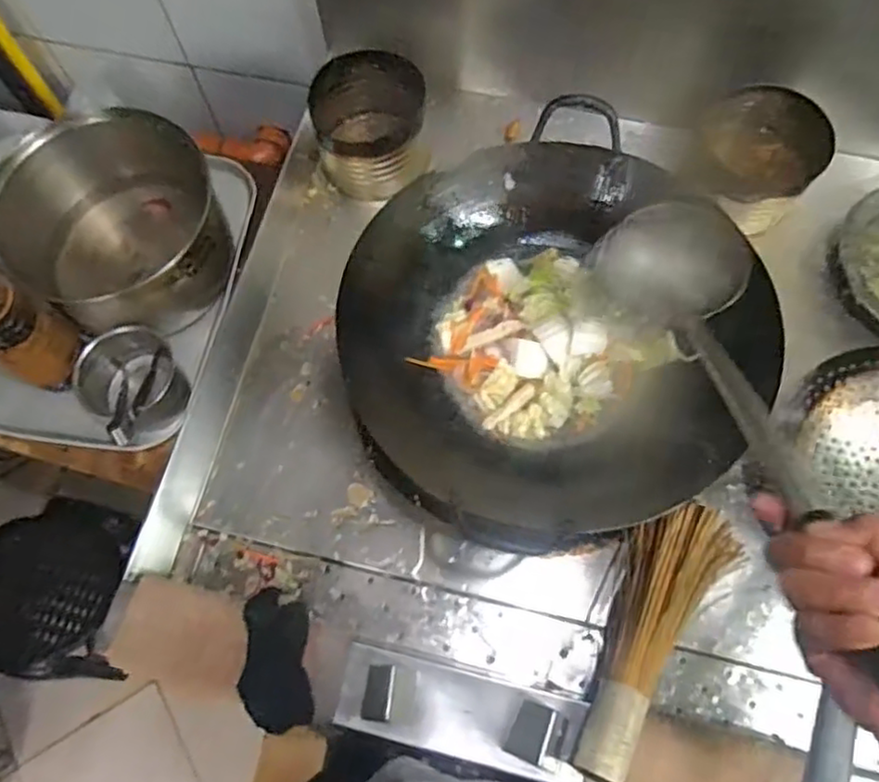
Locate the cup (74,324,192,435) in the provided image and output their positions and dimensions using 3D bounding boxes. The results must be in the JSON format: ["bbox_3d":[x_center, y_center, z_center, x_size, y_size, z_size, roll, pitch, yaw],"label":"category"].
[{"bbox_3d":[-0.385,-0.017,0.844,0.122,0.098,0.112,-1,69,1],"label":"cup"}]

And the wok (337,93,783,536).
[{"bbox_3d":[0.112,-0.065,0.717,0.412,0.123,0.427,-1,69,1],"label":"wok"}]

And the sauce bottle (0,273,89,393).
[{"bbox_3d":[-0.501,-0.087,0.760,0.082,0.249,0.080,-1,69,1],"label":"sauce bottle"}]

